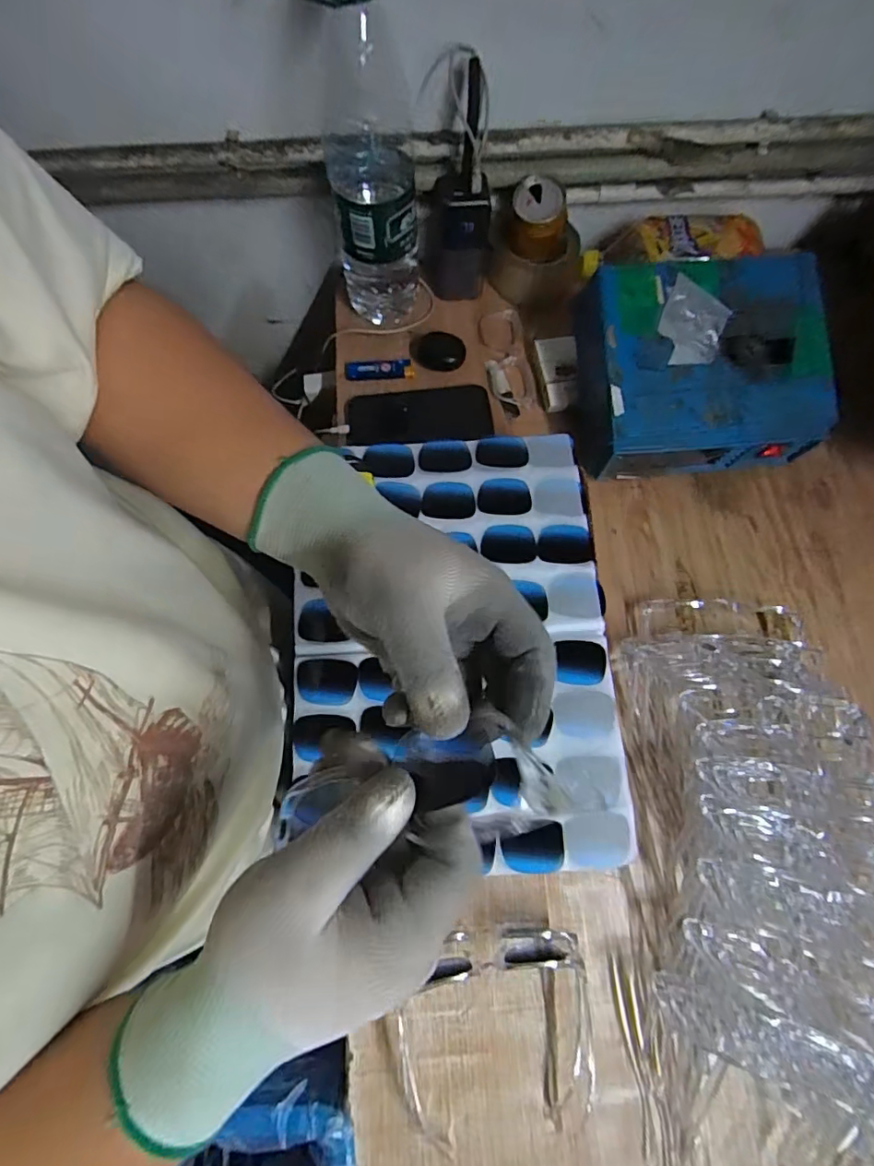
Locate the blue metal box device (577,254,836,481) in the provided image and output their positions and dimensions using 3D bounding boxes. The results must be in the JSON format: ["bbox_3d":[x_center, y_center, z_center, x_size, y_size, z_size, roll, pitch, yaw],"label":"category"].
[{"bbox_3d":[0.277,-0.224,0.577,0.236,0.122,0.185,-5,71,0],"label":"blue metal box device"}]

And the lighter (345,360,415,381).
[{"bbox_3d":[-0.071,-0.261,0.653,0.083,0.011,0.024,-1,71,1],"label":"lighter"}]

